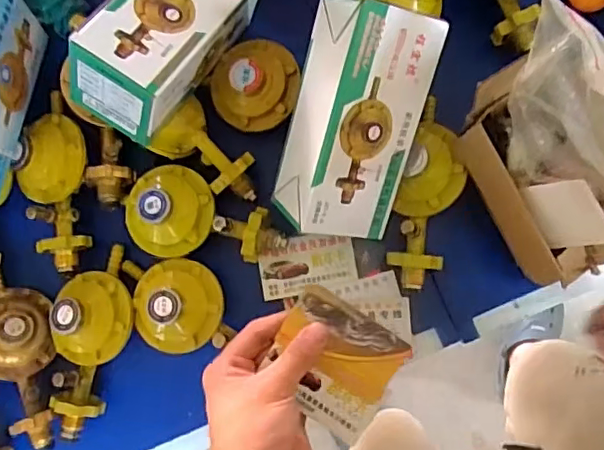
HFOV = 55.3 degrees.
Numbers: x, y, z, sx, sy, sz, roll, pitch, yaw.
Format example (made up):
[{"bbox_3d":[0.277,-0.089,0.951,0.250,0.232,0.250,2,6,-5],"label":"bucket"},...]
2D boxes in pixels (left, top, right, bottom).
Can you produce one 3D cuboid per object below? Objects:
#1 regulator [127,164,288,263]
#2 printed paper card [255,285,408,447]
[{"bbox_3d":[-0.089,-0.009,0.519,0.144,0.055,0.079,7,86,5],"label":"regulator"},{"bbox_3d":[0.021,0.100,0.411,0.085,0.015,0.087,31,103,9],"label":"printed paper card"}]

